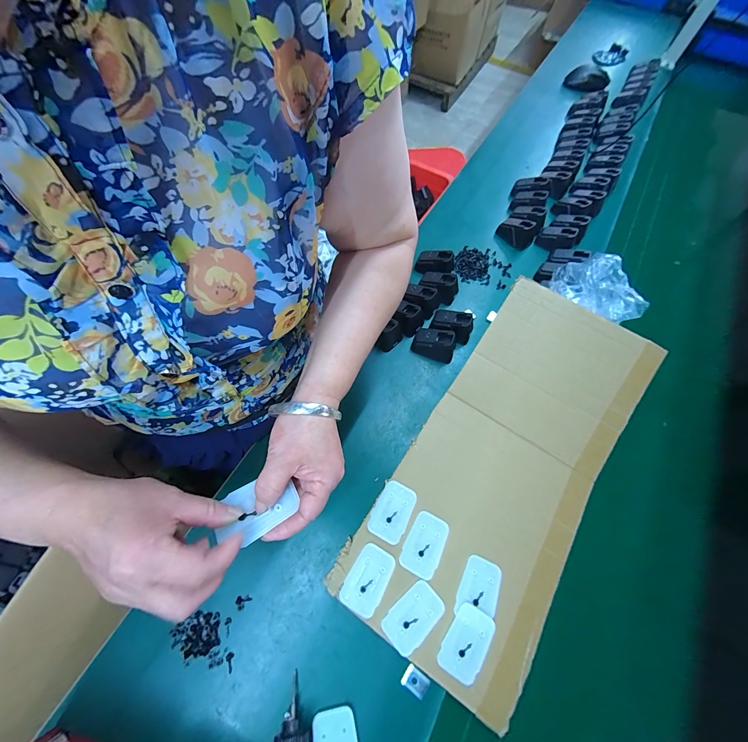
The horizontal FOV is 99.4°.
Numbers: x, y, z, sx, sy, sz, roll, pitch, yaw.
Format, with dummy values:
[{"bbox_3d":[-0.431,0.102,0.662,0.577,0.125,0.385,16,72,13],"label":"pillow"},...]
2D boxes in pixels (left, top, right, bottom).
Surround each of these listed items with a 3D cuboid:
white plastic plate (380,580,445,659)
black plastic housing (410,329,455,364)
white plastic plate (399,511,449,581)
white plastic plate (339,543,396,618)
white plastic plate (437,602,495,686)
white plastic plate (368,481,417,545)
[{"bbox_3d":[0.045,0.285,0.368,0.070,0.005,0.044,-39,72,-18],"label":"white plastic plate"},{"bbox_3d":[0.098,-0.046,0.515,0.069,0.039,0.040,18,65,9],"label":"black plastic housing"},{"bbox_3d":[0.063,0.217,0.398,0.044,0.004,0.070,26,67,10],"label":"white plastic plate"},{"bbox_3d":[-0.007,0.251,0.382,0.046,0.004,0.070,29,68,11],"label":"white plastic plate"},{"bbox_3d":[0.104,0.306,0.359,0.044,0.006,0.069,31,68,12],"label":"white plastic plate"},{"bbox_3d":[0.025,0.184,0.415,0.046,0.005,0.069,27,67,10],"label":"white plastic plate"}]

